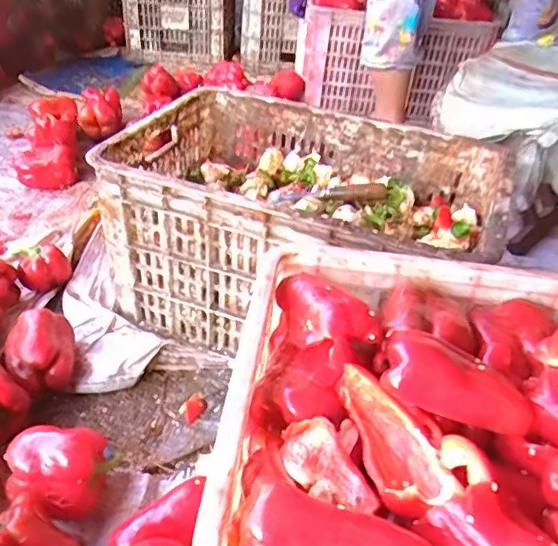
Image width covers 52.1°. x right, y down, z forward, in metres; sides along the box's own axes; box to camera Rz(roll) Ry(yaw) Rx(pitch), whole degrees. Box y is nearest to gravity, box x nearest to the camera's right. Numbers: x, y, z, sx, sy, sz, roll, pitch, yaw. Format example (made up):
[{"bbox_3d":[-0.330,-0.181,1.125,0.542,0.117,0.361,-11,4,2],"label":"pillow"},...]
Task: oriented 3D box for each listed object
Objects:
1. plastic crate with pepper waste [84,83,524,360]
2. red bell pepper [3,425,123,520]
[{"bbox_3d":[0.040,-0.072,0.870,0.513,0.258,0.370,15,38,11],"label":"plastic crate with pepper waste"},{"bbox_3d":[-0.236,0.216,0.609,0.102,0.084,0.081,5,37,-2],"label":"red bell pepper"}]

